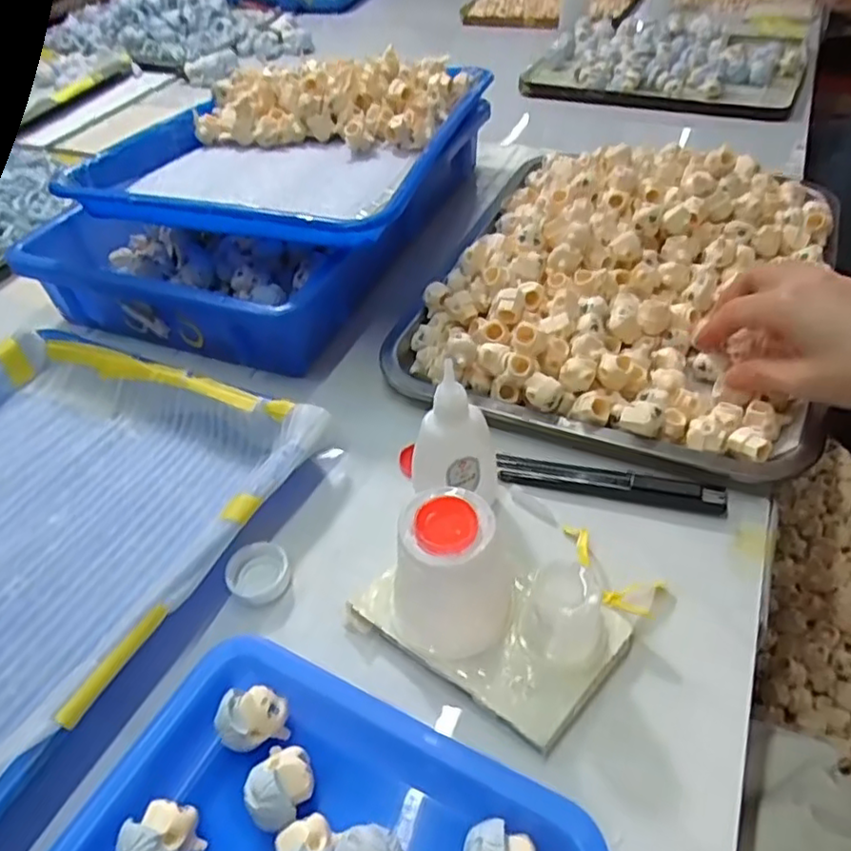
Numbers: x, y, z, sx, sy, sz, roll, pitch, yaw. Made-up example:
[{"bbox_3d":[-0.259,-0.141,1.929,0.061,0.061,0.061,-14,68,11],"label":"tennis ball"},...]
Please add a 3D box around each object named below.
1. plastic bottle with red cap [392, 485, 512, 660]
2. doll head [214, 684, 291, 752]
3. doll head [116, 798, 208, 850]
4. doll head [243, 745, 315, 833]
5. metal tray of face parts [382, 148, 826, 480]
[{"bbox_3d":[0.011,0.068,0.281,0.048,0.068,0.044,-2,47,2],"label":"plastic bottle with red cap"},{"bbox_3d":[-0.070,0.120,0.263,0.027,0.017,0.022,-2,47,2],"label":"doll head"},{"bbox_3d":[-0.096,0.151,0.237,0.025,0.021,0.021,-36,54,-26],"label":"doll head"},{"bbox_3d":[-0.054,0.138,0.246,0.022,0.021,0.028,16,50,18],"label":"doll head"},{"bbox_3d":[0.138,-0.109,0.444,0.253,0.051,0.297,18,51,20],"label":"metal tray of face parts"}]

